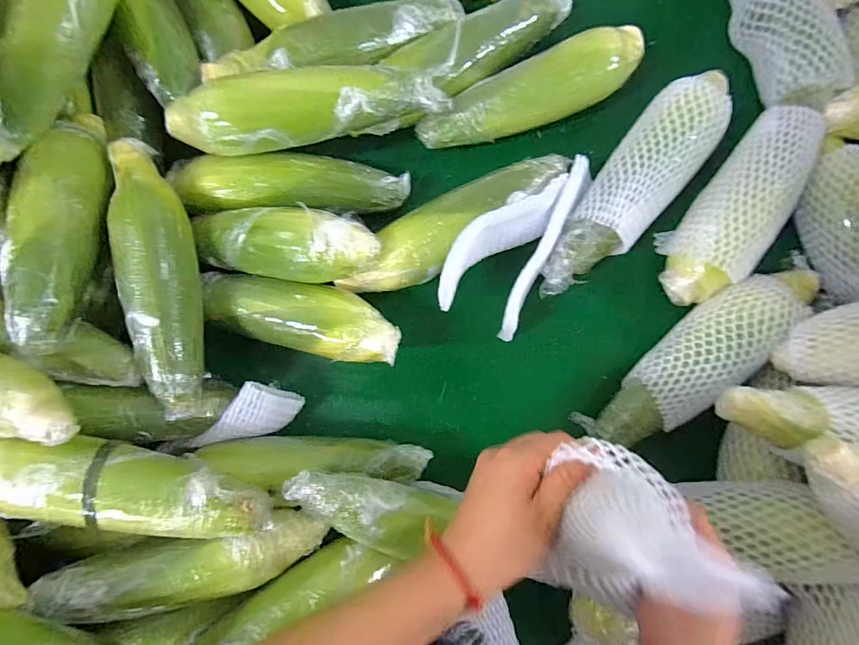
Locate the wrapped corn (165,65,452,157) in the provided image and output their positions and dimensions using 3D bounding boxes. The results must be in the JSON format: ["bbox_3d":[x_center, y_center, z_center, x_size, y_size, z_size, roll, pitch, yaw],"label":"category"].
[{"bbox_3d":[-0.109,-0.193,0.398,0.248,0.059,0.062,-7,84,0],"label":"wrapped corn"}]

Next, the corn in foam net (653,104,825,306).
[{"bbox_3d":[0.300,-0.109,0.423,0.082,0.059,0.199,40,86,4],"label":"corn in foam net"}]

